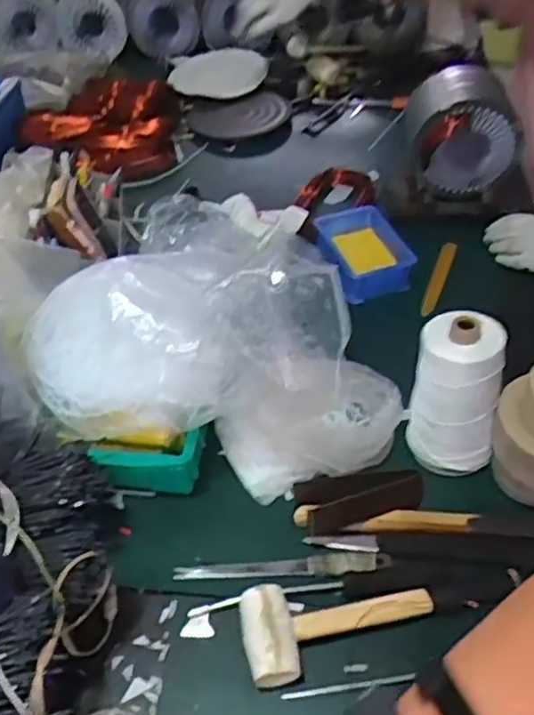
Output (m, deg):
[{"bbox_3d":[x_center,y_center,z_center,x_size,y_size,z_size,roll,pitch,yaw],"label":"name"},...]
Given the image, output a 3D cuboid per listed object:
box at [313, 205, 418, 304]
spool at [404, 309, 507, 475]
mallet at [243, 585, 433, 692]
[{"bbox_3d":[0.138,-0.149,1.005,0.110,0.048,0.161,-12,47,-10],"label":"box"},{"bbox_3d":[0.194,0.040,0.729,0.083,0.166,0.074,7,47,8],"label":"spool"},{"bbox_3d":[0.065,0.242,0.641,0.170,0.043,0.079,-9,47,-6],"label":"mallet"}]

